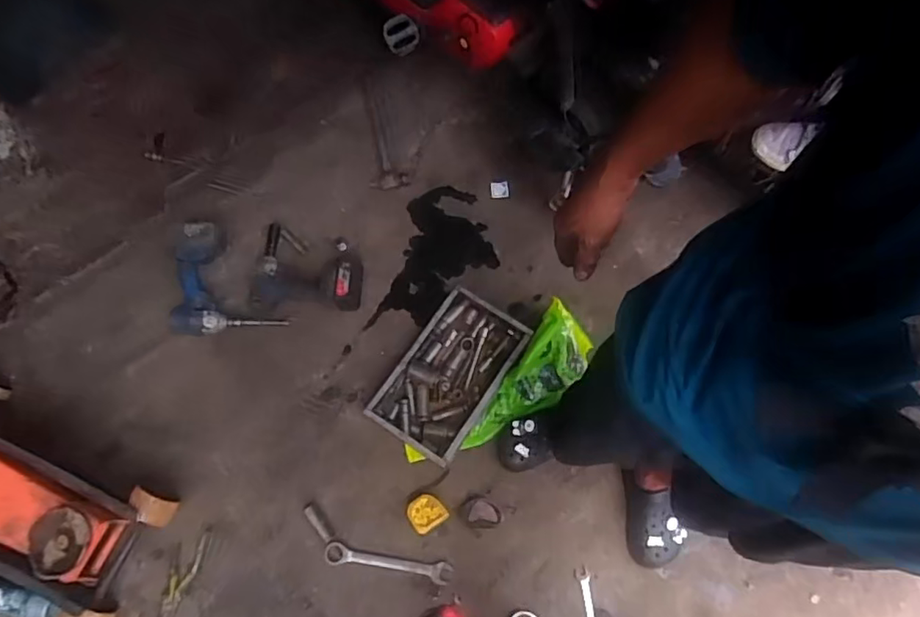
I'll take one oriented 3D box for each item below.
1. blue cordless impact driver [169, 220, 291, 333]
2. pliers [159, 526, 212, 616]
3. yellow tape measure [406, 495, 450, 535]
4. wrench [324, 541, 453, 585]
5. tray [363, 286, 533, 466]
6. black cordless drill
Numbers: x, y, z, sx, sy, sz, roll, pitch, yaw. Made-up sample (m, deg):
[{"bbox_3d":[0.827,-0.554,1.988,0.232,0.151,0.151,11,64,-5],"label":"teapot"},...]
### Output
[{"bbox_3d":[-0.530,-0.077,1.291,0.246,0.122,0.244,-9,72,-3],"label":"blue cordless impact driver"},{"bbox_3d":[-0.538,0.520,1.139,0.056,0.011,0.186,10,71,2],"label":"pliers"},{"bbox_3d":[-0.069,0.410,1.183,0.068,0.031,0.070,-38,71,-12],"label":"yellow tape measure"},{"bbox_3d":[-0.144,0.503,1.164,0.250,0.015,0.040,10,71,2],"label":"wrench"},{"bbox_3d":[-0.023,0.137,1.252,0.202,0.076,0.332,33,73,9],"label":"tray"},{"bbox_3d":[-0.338,-0.095,1.317,0.244,0.079,0.190,4,72,1],"label":"black cordless drill"}]

